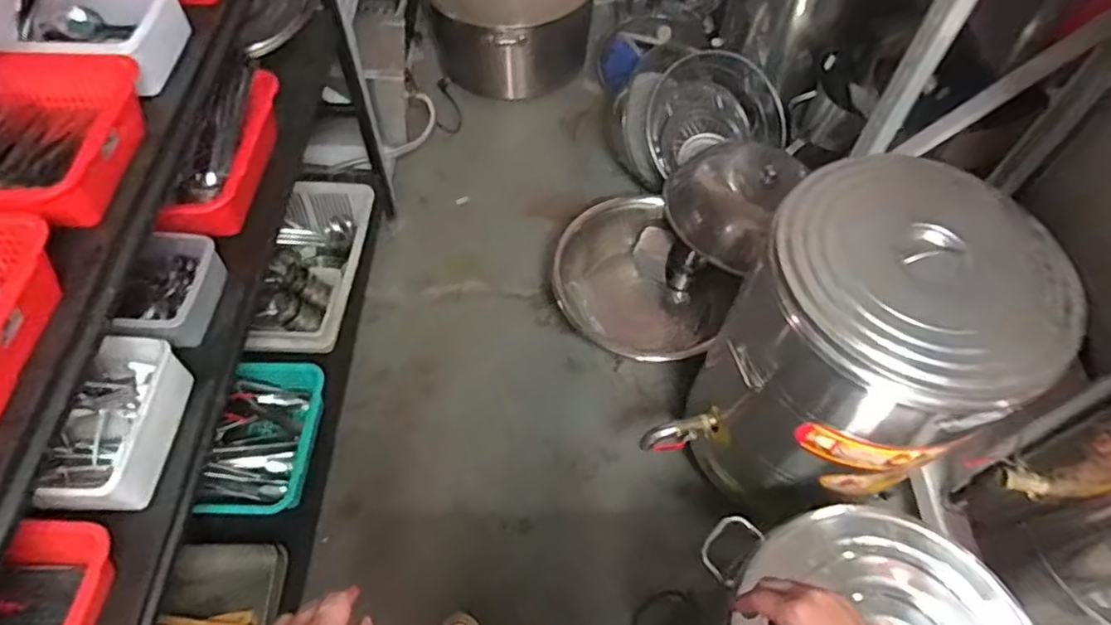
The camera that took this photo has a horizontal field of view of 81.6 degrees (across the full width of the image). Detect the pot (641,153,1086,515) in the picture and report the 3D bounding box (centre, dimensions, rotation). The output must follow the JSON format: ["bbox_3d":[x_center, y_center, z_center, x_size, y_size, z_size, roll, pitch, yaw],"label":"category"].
[{"bbox_3d":[0.546,0.085,1.223,0.442,0.622,0.446,1,58,-1],"label":"pot"}]

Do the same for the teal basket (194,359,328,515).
[{"bbox_3d":[-0.633,0.274,1.400,0.235,0.116,0.337,0,58,-1],"label":"teal basket"}]

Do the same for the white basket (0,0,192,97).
[{"bbox_3d":[-0.657,-0.389,0.882,0.261,0.073,0.187,7,58,3],"label":"white basket"}]

